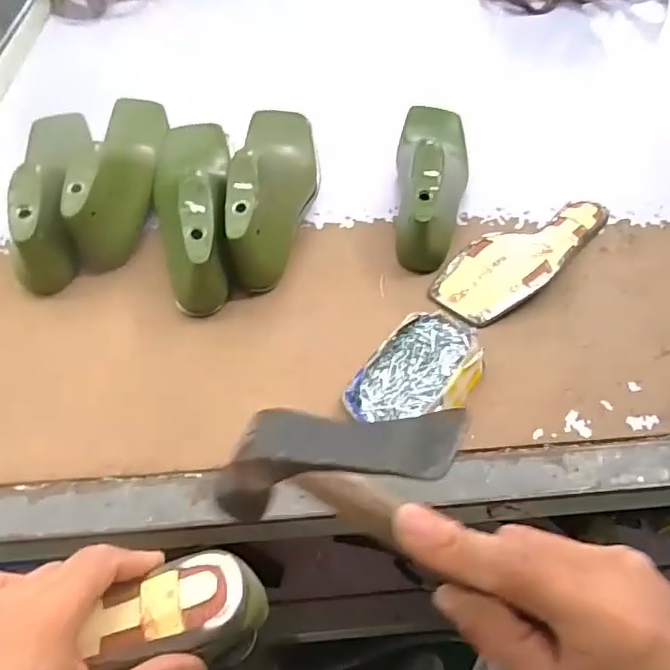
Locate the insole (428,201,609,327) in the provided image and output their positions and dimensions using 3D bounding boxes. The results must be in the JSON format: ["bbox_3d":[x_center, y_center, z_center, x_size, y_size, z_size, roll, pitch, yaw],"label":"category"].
[{"bbox_3d":[0.200,-0.089,0.565,0.234,0.025,0.082,-32,58,-23],"label":"insole"}]

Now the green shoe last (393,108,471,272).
[{"bbox_3d":[0.107,-0.177,0.600,0.075,0.092,0.243,5,51,5],"label":"green shoe last"}]

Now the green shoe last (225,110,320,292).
[{"bbox_3d":[-0.060,-0.157,0.584,0.075,0.100,0.240,-1,51,0],"label":"green shoe last"}]

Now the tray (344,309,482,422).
[{"bbox_3d":[0.074,0.031,0.469,0.080,0.025,0.128,28,56,21],"label":"tray"}]

